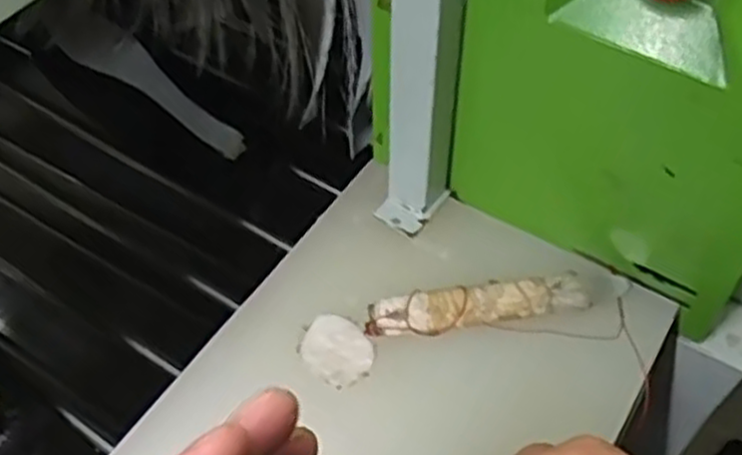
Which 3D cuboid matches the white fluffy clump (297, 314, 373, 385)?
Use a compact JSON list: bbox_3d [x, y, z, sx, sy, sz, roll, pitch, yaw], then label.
[{"bbox_3d":[-0.021,0.074,0.486,0.039,0.004,0.047,-36,62,-23],"label":"white fluffy clump"}]

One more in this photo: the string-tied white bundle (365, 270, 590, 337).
[{"bbox_3d":[0.067,0.049,0.499,0.137,0.018,0.028,-7,54,-6],"label":"string-tied white bundle"}]

